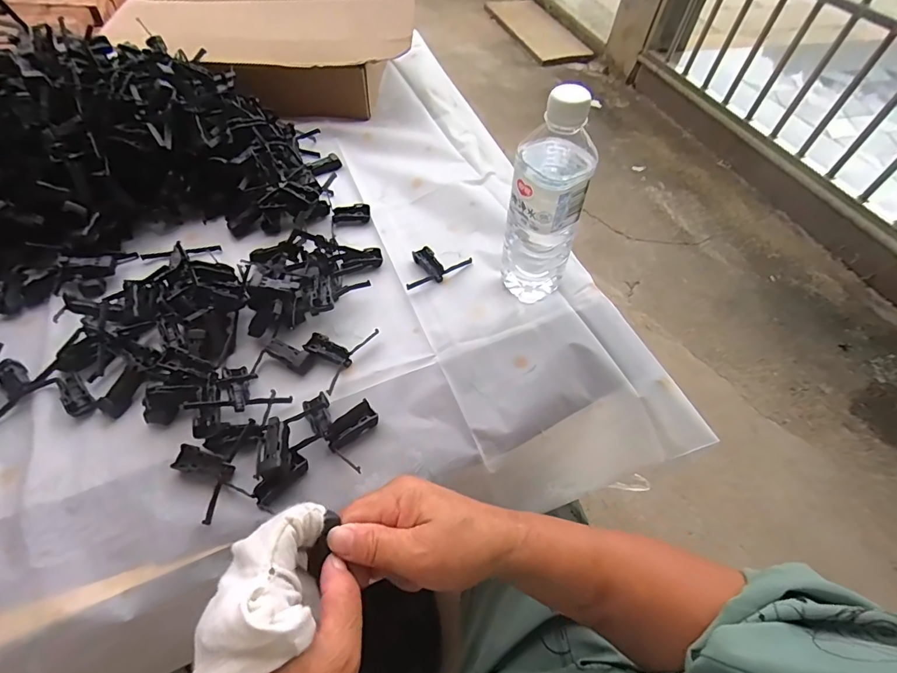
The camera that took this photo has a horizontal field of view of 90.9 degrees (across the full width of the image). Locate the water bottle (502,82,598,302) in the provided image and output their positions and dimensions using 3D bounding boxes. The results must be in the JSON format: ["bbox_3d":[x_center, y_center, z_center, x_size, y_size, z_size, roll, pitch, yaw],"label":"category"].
[{"bbox_3d":[0.093,-0.122,0.417,0.063,0.211,0.059,29,58,17],"label":"water bottle"}]

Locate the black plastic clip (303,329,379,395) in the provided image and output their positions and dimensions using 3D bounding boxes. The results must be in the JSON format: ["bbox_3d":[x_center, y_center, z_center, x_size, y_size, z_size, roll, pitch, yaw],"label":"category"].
[{"bbox_3d":[-0.114,0.016,0.437,0.054,0.014,0.078,24,57,14],"label":"black plastic clip"}]

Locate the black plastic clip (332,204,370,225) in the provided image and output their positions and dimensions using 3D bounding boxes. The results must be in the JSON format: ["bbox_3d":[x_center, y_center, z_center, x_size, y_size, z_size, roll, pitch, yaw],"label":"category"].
[{"bbox_3d":[-0.122,-0.155,0.556,0.046,0.013,0.020,-6,55,-7],"label":"black plastic clip"}]

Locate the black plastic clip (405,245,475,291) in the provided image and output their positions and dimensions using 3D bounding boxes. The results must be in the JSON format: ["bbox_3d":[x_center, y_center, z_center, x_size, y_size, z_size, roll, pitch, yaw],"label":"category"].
[{"bbox_3d":[-0.019,-0.086,0.511,0.080,0.013,0.048,-25,59,-19],"label":"black plastic clip"}]

